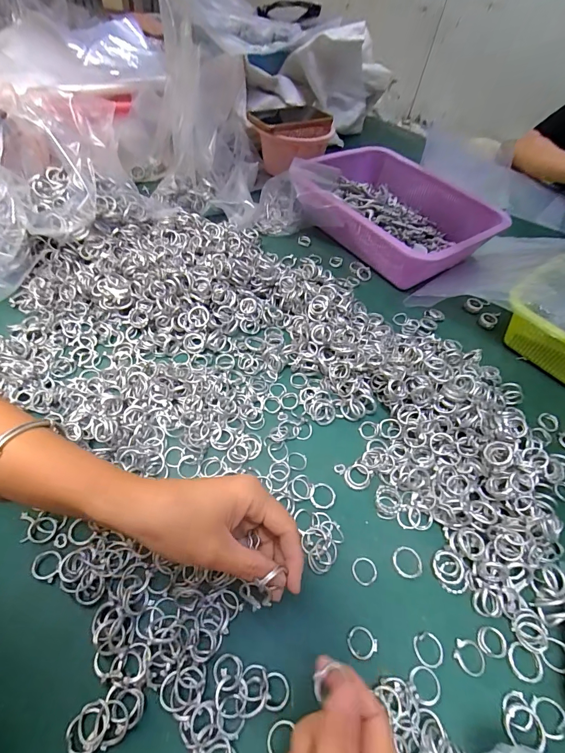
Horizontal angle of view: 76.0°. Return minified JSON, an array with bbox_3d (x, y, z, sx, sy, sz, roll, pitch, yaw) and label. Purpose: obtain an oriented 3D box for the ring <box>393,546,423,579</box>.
[{"bbox_3d":[0.105,0.155,0.302,0.024,0.004,0.024,3,53,-4],"label":"ring"}]

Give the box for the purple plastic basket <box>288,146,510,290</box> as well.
[{"bbox_3d":[0.171,-0.261,0.580,0.302,0.084,0.210,41,59,22],"label":"purple plastic basket"}]

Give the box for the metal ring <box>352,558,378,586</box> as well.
[{"bbox_3d":[0.067,0.159,0.296,0.021,0.004,0.020,3,53,-4],"label":"metal ring"}]

